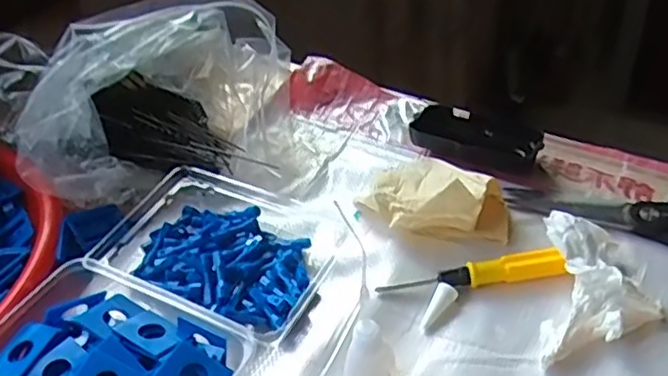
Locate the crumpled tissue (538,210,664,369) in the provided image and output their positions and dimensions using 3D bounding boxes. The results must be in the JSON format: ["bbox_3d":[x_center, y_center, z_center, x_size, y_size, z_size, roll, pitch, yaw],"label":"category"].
[{"bbox_3d":[0.175,0.068,0.429,0.072,0.034,0.107,5,42,12],"label":"crumpled tissue"}]

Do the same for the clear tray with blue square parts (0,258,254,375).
[{"bbox_3d":[-0.144,0.115,0.416,0.157,0.033,0.110,17,46,24],"label":"clear tray with blue square parts"}]

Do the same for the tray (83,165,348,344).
[{"bbox_3d":[-0.093,0.039,0.497,0.183,0.032,0.134,17,45,24],"label":"tray"}]

